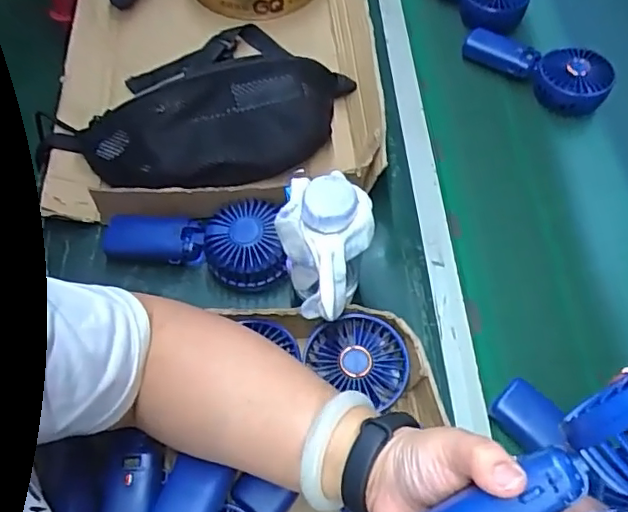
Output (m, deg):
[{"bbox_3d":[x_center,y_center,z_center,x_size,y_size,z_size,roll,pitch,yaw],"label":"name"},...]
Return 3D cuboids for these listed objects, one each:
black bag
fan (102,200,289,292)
[{"bbox_3d":[-0.110,-0.148,0.601,0.344,0.079,0.163,-18,62,-14],"label":"black bag"},{"bbox_3d":[-0.114,-0.009,0.552,0.175,0.045,0.080,-2,59,-4],"label":"fan"}]

